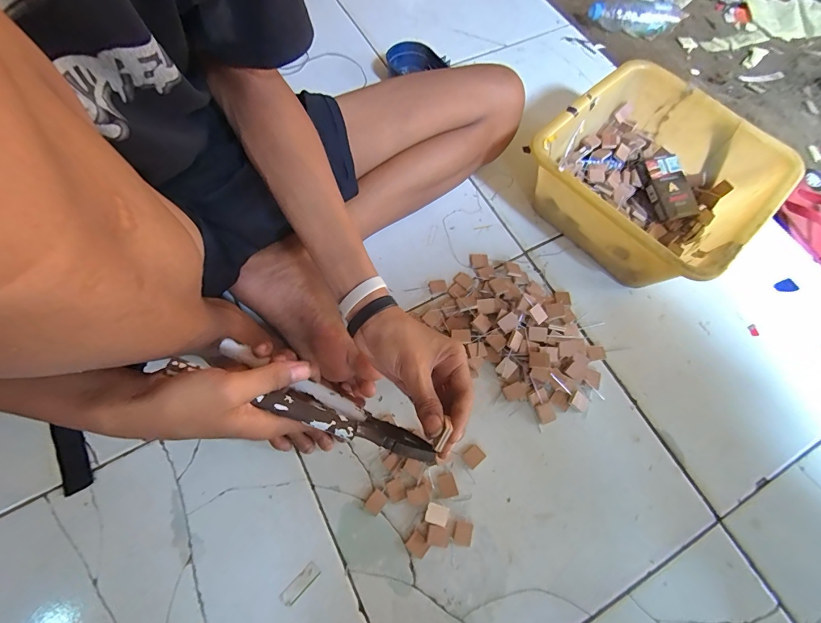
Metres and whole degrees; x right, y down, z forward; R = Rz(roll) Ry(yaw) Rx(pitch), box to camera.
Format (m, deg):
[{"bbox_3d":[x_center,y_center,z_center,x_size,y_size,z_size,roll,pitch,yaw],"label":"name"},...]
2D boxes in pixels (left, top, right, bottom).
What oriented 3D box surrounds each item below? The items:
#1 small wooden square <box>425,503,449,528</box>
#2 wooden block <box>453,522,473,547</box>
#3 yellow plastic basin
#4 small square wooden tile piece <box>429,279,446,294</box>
[{"bbox_3d":[0.030,0.231,0.424,0.024,0.008,0.021,15,70,4],"label":"small wooden square"},{"bbox_3d":[0.059,0.251,0.422,0.021,0.007,0.023,11,70,2],"label":"wooden block"},{"bbox_3d":[0.329,-0.183,0.535,0.274,0.130,0.272,-41,76,-15],"label":"yellow plastic basin"},{"bbox_3d":[0.038,-0.036,0.531,0.024,0.004,0.018,-12,71,-6],"label":"small square wooden tile piece"}]

